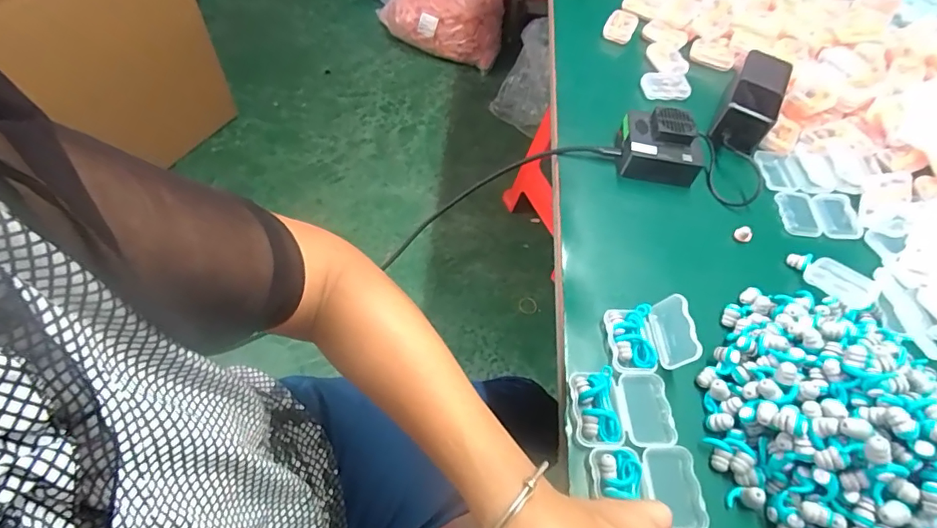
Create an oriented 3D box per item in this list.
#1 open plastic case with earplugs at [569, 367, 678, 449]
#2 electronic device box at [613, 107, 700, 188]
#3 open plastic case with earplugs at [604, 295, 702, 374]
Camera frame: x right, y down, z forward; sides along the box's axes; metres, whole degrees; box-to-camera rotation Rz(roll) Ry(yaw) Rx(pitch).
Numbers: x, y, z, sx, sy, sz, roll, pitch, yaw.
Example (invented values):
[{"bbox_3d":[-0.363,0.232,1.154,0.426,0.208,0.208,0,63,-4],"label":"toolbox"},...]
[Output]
[{"bbox_3d":[0.117,0.108,0.369,0.075,0.018,0.055,2,57,-6],"label":"open plastic case with earplugs"},{"bbox_3d":[0.202,-0.126,0.514,0.083,0.050,0.066,14,57,2],"label":"electronic device box"},{"bbox_3d":[0.145,0.057,0.393,0.058,0.035,0.054,0,57,-7],"label":"open plastic case with earplugs"}]

